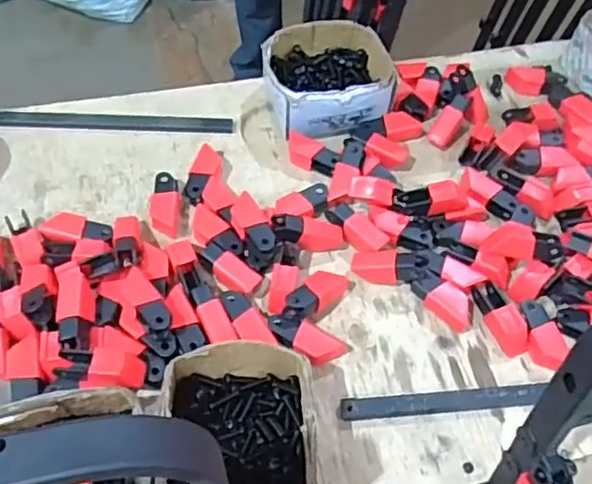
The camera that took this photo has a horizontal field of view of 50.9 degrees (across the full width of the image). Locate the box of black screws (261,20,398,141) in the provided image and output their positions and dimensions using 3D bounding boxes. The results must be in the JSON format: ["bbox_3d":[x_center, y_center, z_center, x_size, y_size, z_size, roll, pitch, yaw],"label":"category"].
[{"bbox_3d":[0.046,-0.240,0.912,0.182,0.076,0.176,-13,59,-11],"label":"box of black screws"}]

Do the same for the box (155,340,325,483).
[{"bbox_3d":[-0.057,0.182,0.589,0.155,0.086,0.161,-9,58,-9],"label":"box"}]

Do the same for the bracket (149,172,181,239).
[{"bbox_3d":[-0.161,-0.043,0.771,0.034,0.028,0.084,-1,57,-4],"label":"bracket"}]

